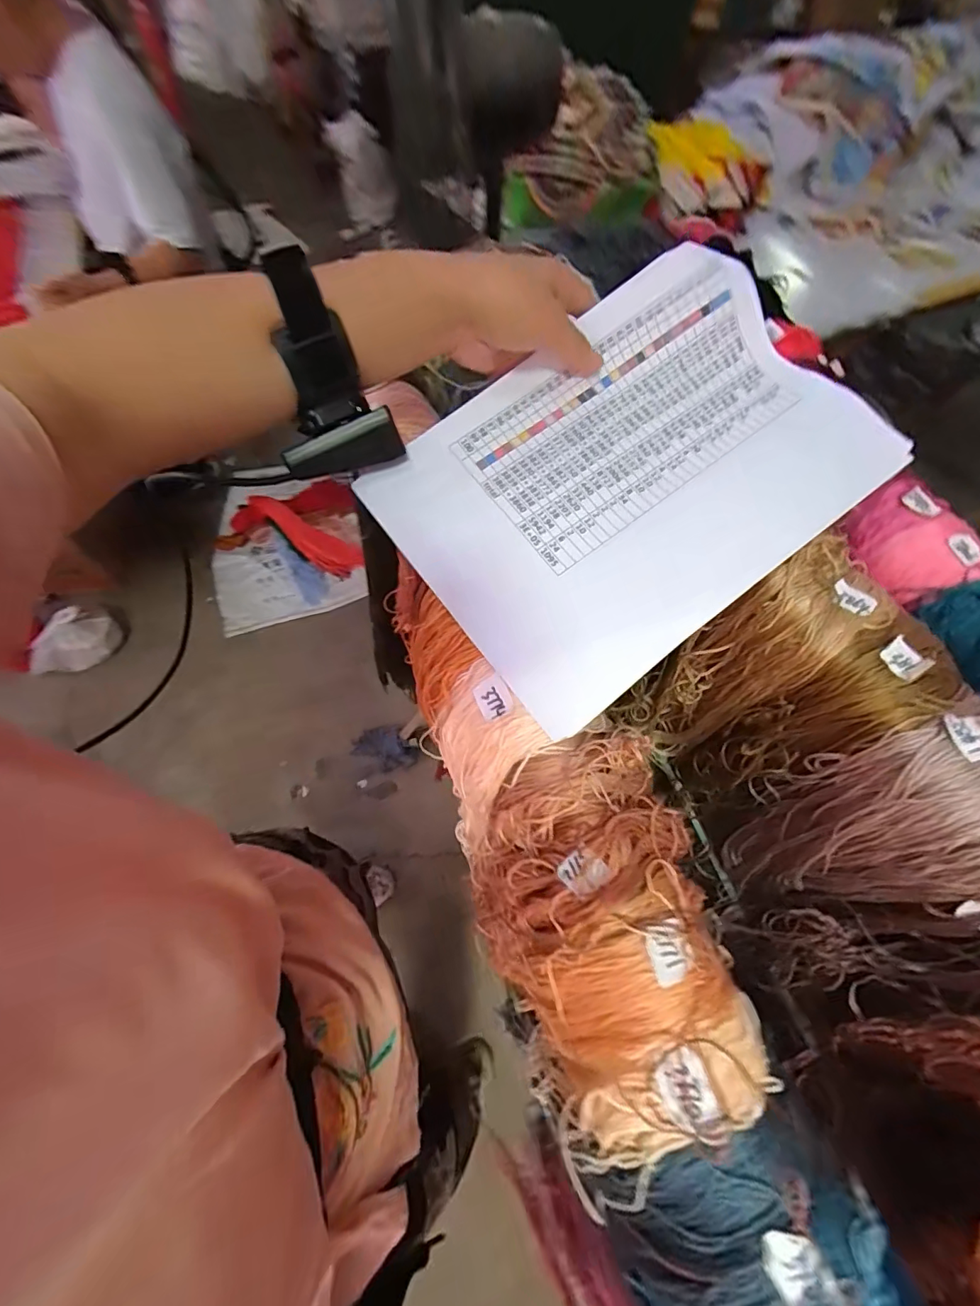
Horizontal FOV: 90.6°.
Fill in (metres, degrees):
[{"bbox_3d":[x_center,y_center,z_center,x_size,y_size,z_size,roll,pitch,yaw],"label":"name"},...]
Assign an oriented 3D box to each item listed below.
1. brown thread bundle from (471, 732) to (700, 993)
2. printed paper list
[{"bbox_3d":[0.045,0.107,0.265,0.113,0.064,0.095,-14,63,-11],"label":"brown thread bundle"},{"bbox_3d":[0.087,-0.115,0.300,0.282,0.035,0.201,-37,77,-6],"label":"printed paper list"}]

